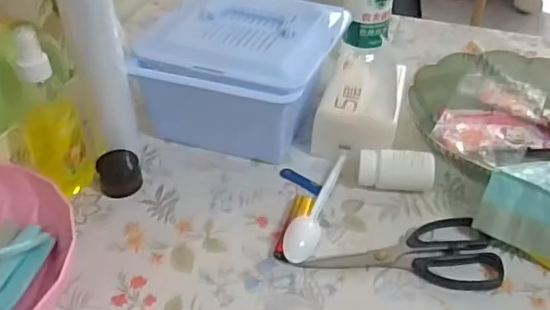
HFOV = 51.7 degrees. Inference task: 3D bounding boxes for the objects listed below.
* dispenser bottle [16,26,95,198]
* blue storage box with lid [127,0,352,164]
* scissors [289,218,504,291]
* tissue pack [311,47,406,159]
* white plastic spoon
[{"bbox_3d":[-0.221,-0.035,0.563,0.054,0.184,0.038,-17,42,-19],"label":"dispenser bottle"},{"bbox_3d":[-0.042,-0.089,0.674,0.200,0.117,0.172,11,41,13],"label":"blue storage box with lid"},{"bbox_3d":[0.117,0.092,0.540,0.184,0.011,0.076,0,40,1],"label":"scissors"},{"bbox_3d":[0.105,-0.058,0.667,0.088,0.078,0.124,13,42,15],"label":"tissue pack"},{"bbox_3d":[0.045,0.048,0.585,0.029,0.019,0.155,13,42,16],"label":"white plastic spoon"}]

